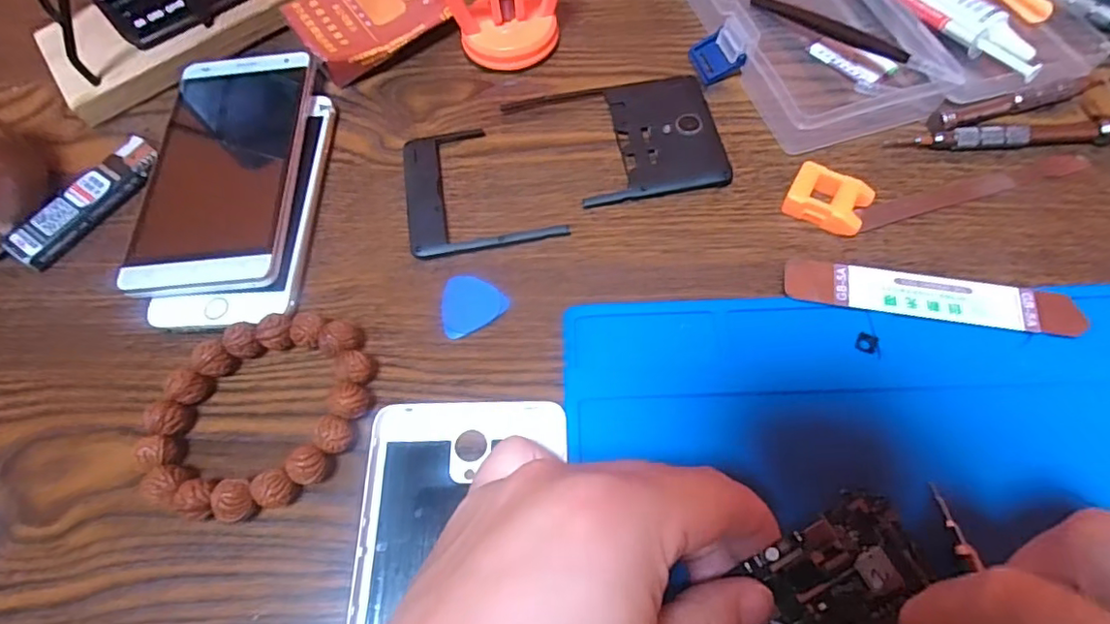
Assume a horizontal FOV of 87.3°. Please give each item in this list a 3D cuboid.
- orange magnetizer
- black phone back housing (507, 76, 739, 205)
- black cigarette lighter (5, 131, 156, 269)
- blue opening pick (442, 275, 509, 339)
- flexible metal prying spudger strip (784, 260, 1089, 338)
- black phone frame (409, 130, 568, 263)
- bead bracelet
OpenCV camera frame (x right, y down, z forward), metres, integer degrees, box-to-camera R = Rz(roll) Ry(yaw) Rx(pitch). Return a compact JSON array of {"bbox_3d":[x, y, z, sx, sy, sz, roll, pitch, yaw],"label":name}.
[{"bbox_3d":[0.125,-0.051,0.267,0.034,0.013,0.025,25,67,15],"label":"orange magnetizer"},{"bbox_3d":[0.032,-0.088,0.294,0.098,0.006,0.075,-9,63,-1],"label":"black phone back housing"},{"bbox_3d":[-0.233,-0.056,0.290,0.024,0.012,0.079,32,69,17],"label":"black cigarette lighter"},{"bbox_3d":[-0.038,-0.005,0.258,0.029,0.004,0.027,-26,65,-10],"label":"blue opening pick"},{"bbox_3d":[0.157,-0.006,0.245,0.116,0.006,0.020,9,64,8],"label":"flexible metal prying spudger strip"},{"bbox_3d":[-0.038,-0.062,0.286,0.070,0.005,0.075,-13,63,-3],"label":"black phone frame"},{"bbox_3d":[-0.117,0.040,0.234,0.076,0.016,0.085,17,66,11],"label":"bead bracelet"}]

